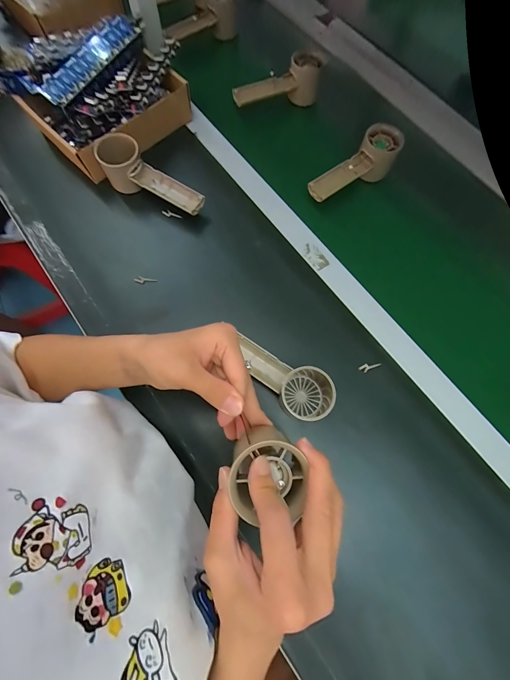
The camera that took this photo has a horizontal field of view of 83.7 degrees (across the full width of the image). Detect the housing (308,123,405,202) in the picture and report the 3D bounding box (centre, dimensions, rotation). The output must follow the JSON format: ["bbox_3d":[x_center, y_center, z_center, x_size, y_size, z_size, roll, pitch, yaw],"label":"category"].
[{"bbox_3d":[0.153,-0.259,0.426,0.150,0.044,0.055,-40,79,-13],"label":"housing"}]

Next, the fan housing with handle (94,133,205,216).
[{"bbox_3d":[-0.151,-0.223,0.407,0.154,0.060,0.061,38,76,10],"label":"fan housing with handle"}]

